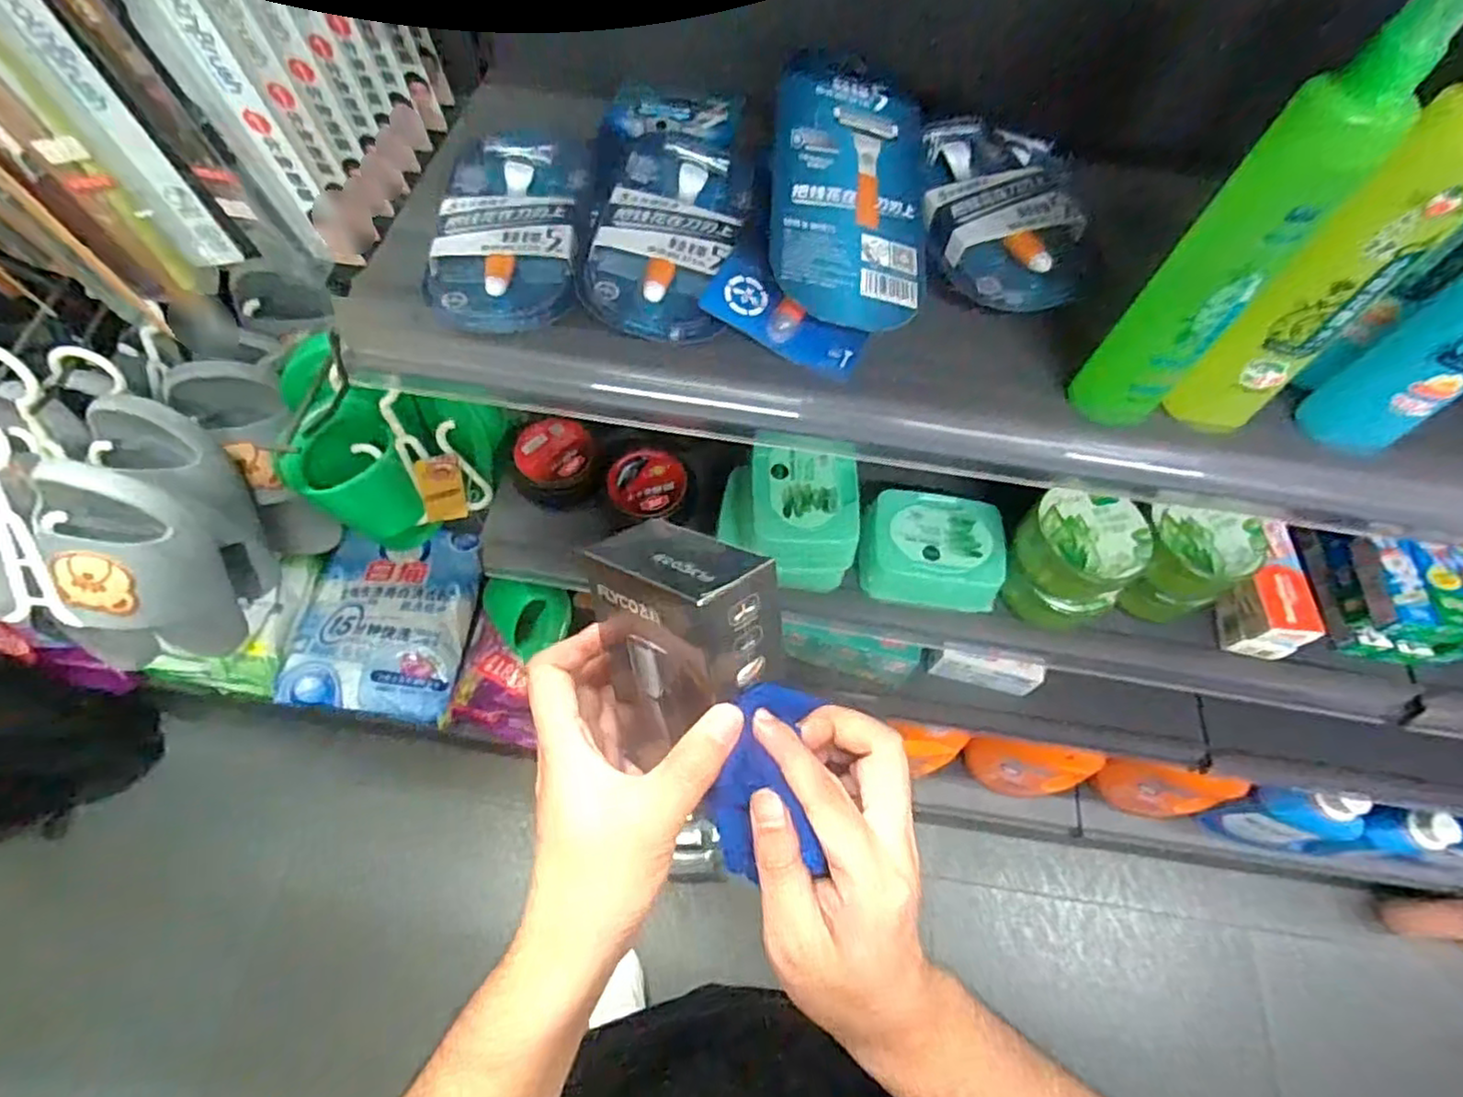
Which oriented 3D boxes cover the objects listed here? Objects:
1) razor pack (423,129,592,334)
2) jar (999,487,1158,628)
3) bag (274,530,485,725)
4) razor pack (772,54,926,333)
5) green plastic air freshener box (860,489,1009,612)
[{"bbox_3d":[-0.140,-0.213,0.432,0.093,0.028,0.168,-4,63,-4],"label":"razor pack"},{"bbox_3d":[0.300,0.009,0.602,0.099,0.101,0.090,1,62,-1],"label":"jar"},{"bbox_3d":[-0.641,0.137,1.240,0.295,0.092,0.317,6,62,2],"label":"bag"},{"bbox_3d":[0.070,-0.217,0.412,0.099,0.028,0.180,11,74,-13],"label":"razor pack"},{"bbox_3d":[0.187,0.003,0.627,0.125,0.051,0.092,7,62,2],"label":"green plastic air freshener box"}]

